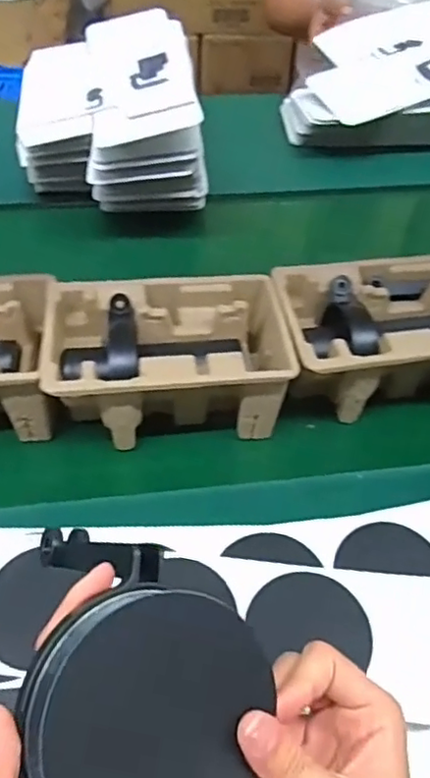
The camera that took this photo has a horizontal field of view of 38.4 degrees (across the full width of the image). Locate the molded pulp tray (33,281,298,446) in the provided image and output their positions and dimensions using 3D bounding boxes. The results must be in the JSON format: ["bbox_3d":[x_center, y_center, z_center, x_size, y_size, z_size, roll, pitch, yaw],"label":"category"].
[{"bbox_3d":[-0.048,-0.027,0.610,0.220,0.099,0.145,-2,46,-9],"label":"molded pulp tray"}]

